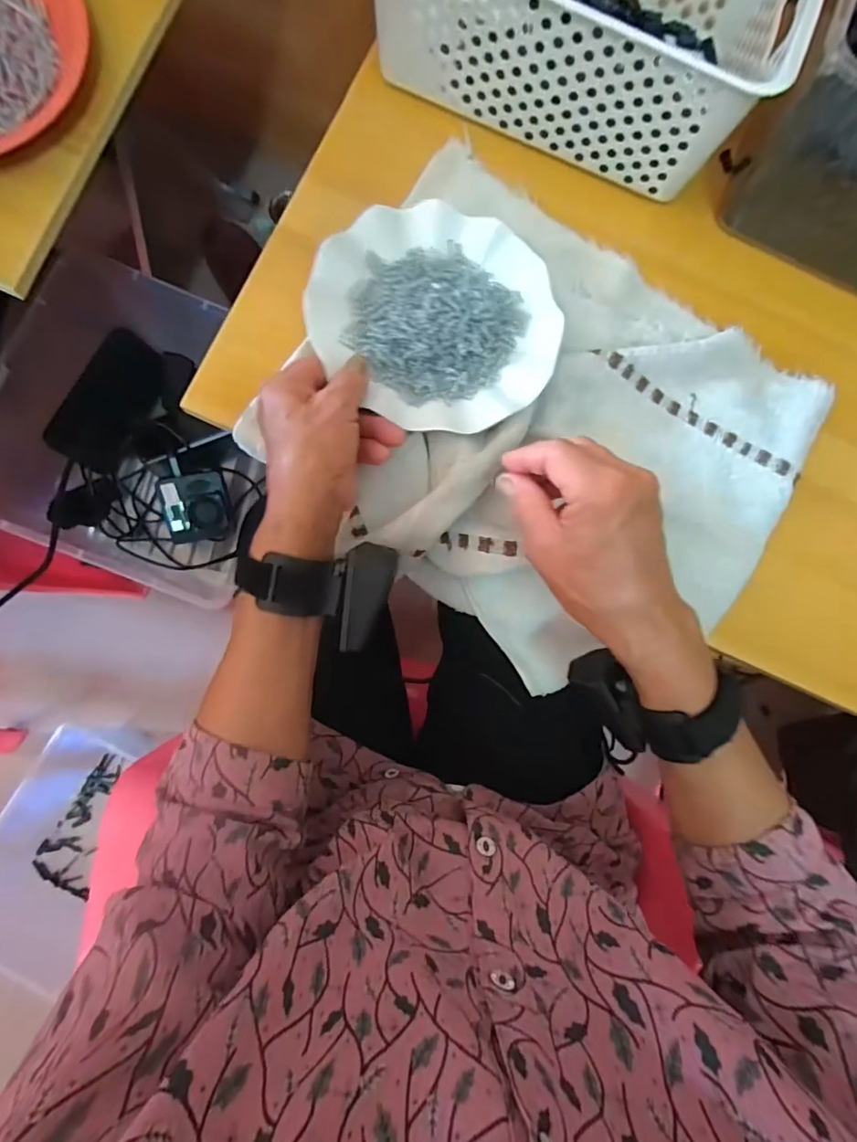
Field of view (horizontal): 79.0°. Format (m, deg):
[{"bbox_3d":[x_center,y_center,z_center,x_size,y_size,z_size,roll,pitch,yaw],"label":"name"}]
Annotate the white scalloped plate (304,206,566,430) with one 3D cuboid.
[{"bbox_3d":[0.007,-0.192,0.389,0.179,0.029,0.173,0,87,-6],"label":"white scalloped plate"}]

